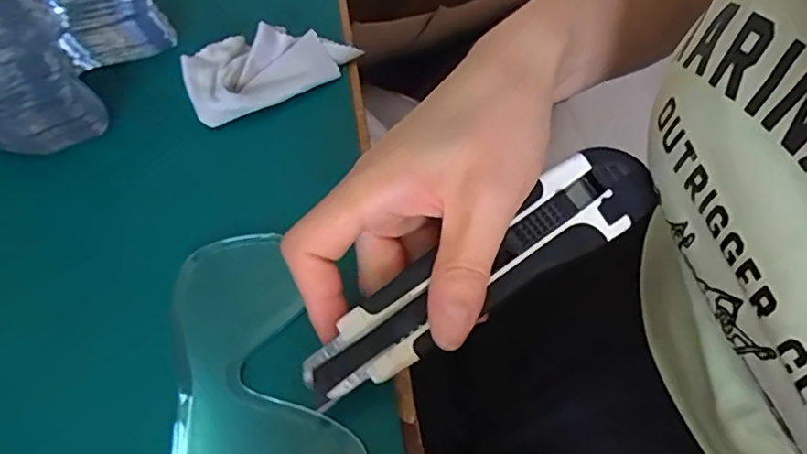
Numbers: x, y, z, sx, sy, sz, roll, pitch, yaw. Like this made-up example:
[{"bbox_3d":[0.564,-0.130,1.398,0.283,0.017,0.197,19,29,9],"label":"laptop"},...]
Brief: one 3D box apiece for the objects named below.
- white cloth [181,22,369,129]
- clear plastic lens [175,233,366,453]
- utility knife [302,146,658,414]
[{"bbox_3d":[-0.080,-0.100,0.336,0.103,0.025,0.051,-34,59,-25],"label":"white cloth"},{"bbox_3d":[-0.060,0.058,0.231,0.064,0.008,0.130,-12,55,-10],"label":"clear plastic lens"},{"bbox_3d":[0.033,0.016,0.227,0.160,0.018,0.030,-32,58,-12],"label":"utility knife"}]

